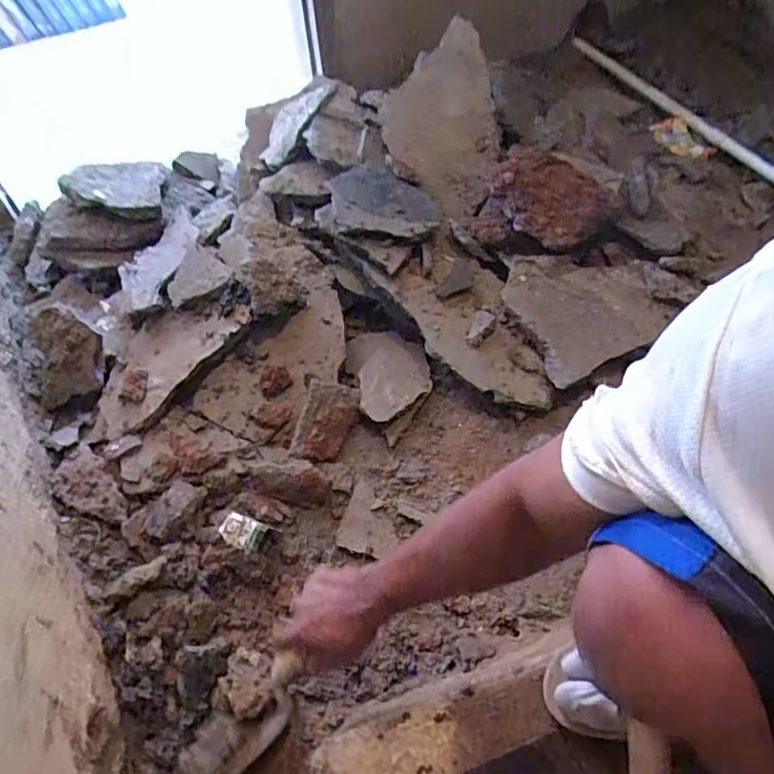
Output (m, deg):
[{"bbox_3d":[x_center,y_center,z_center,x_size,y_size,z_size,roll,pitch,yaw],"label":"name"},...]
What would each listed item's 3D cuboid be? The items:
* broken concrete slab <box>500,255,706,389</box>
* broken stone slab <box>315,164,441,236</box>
[{"bbox_3d":[0.326,-0.159,0.942,0.250,0.028,0.186,-32,77,-9],"label":"broken concrete slab"},{"bbox_3d":[-0.016,-0.323,0.968,0.208,0.056,0.158,2,53,6],"label":"broken stone slab"}]

